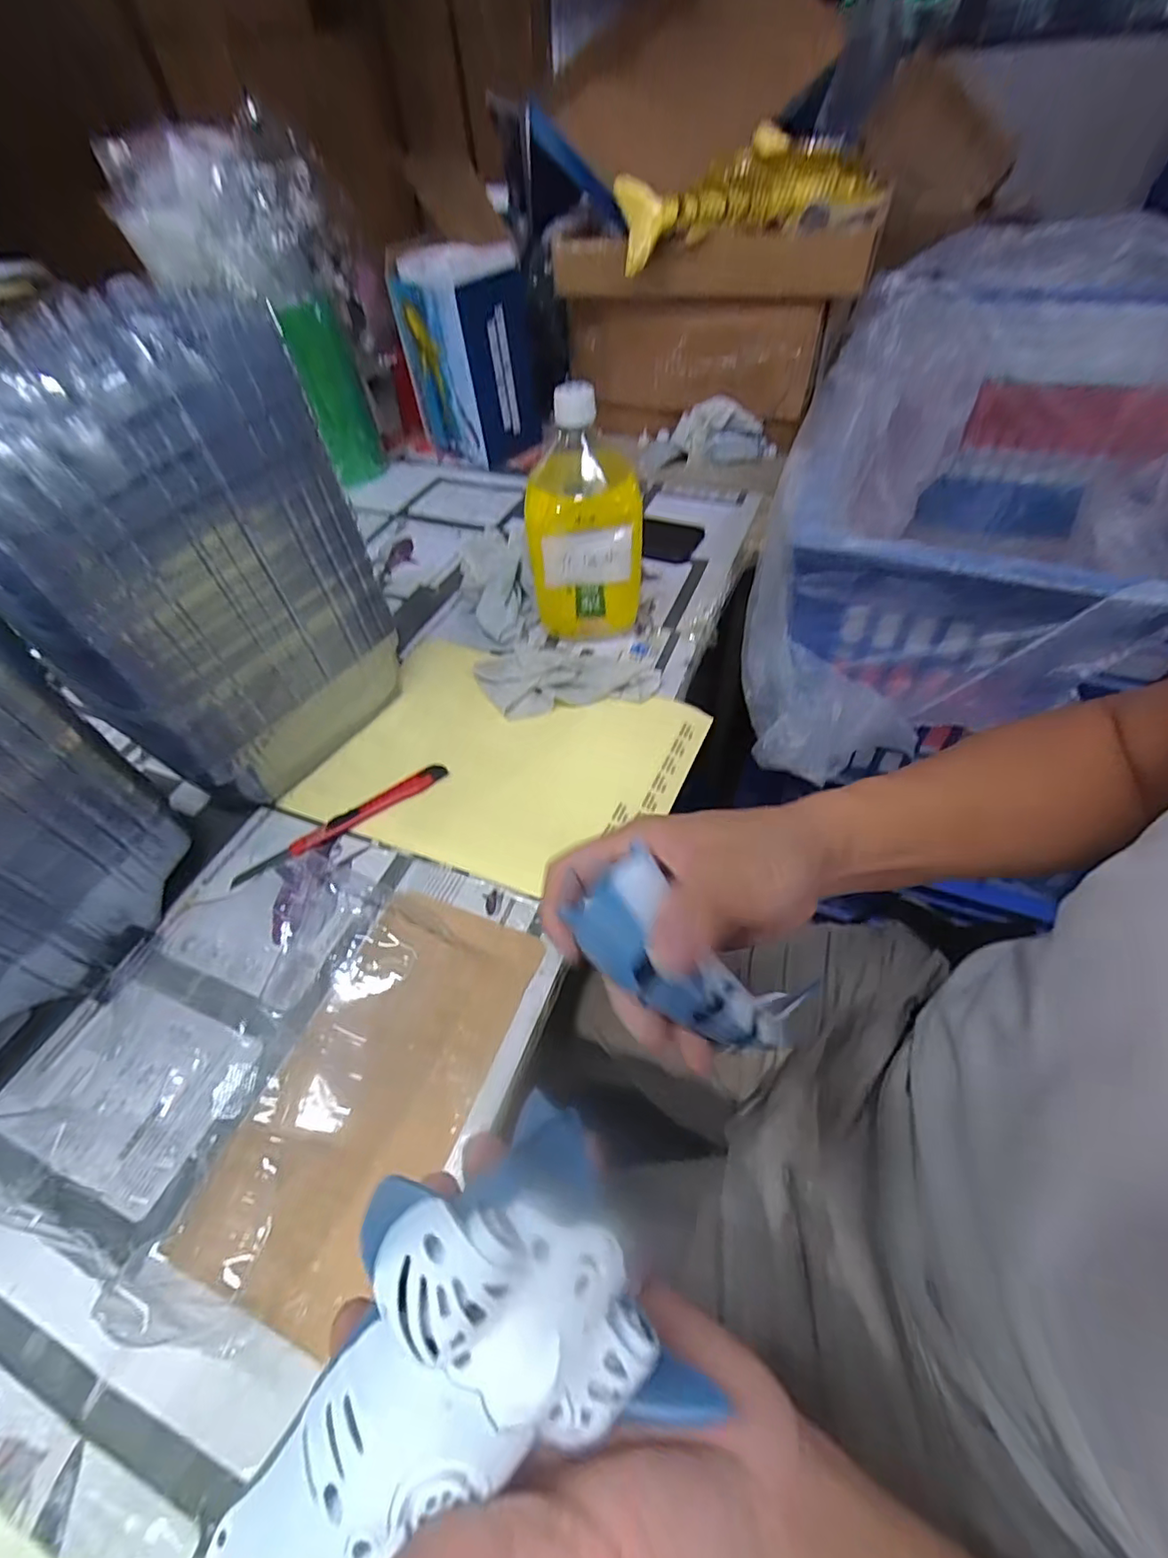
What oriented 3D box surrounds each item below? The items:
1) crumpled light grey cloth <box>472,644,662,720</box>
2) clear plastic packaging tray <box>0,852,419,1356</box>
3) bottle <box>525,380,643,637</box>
[{"bbox_3d":[-0.016,-0.090,0.506,0.157,0.020,0.073,-4,50,3],"label":"crumpled light grey cloth"},{"bbox_3d":[-0.214,0.142,0.336,0.187,0.017,0.223,13,53,17],"label":"clear plastic packaging tray"},{"bbox_3d":[-0.002,-0.222,0.501,0.097,0.194,0.079,-8,50,0],"label":"bottle"}]

